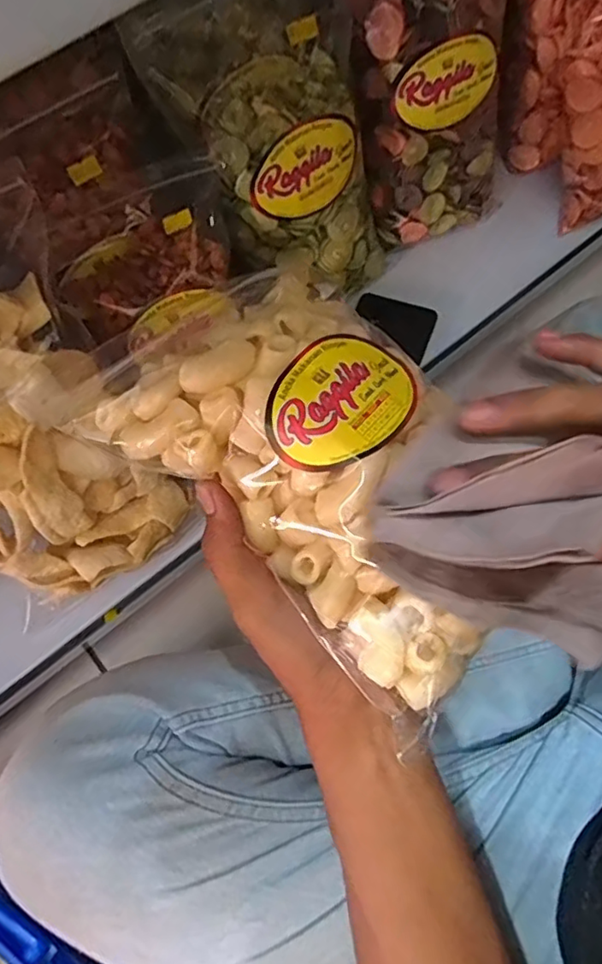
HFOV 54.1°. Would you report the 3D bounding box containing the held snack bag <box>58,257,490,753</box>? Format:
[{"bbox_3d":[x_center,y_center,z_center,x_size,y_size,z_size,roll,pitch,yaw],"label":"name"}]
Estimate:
[{"bbox_3d":[0.016,-0.018,0.303,0.233,0.058,0.157,40,79,9],"label":"held snack bag"}]

